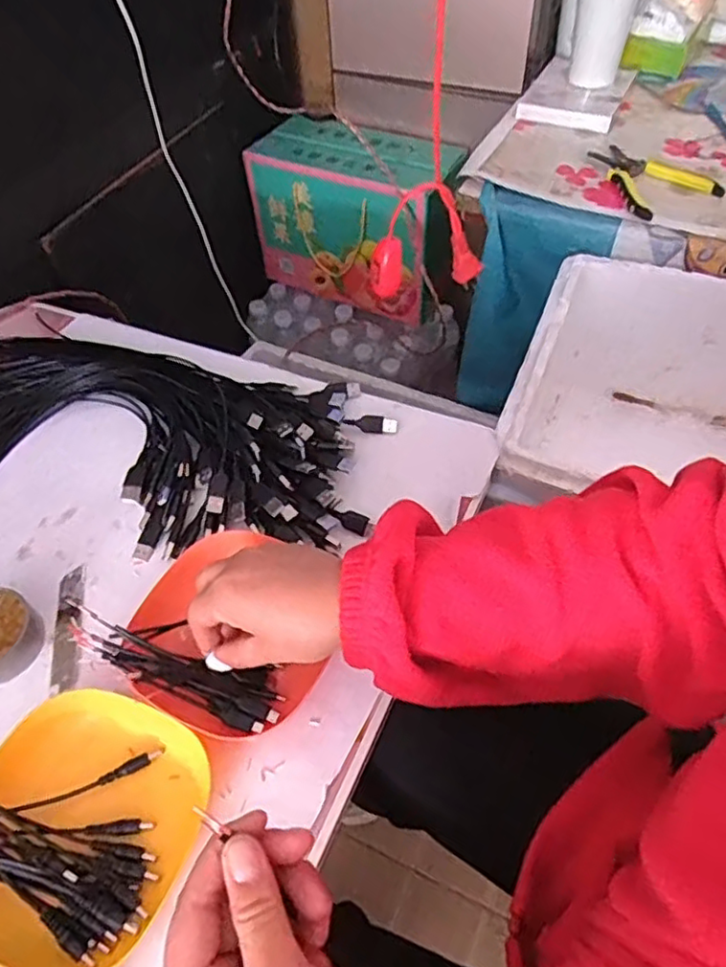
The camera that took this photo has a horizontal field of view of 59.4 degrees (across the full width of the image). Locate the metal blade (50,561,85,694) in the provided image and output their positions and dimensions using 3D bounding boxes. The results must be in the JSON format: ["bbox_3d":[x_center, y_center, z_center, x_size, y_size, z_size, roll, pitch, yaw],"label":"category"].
[{"bbox_3d":[-0.220,0.106,0.475,0.021,0.004,0.101,-9,52,-10],"label":"metal blade"}]

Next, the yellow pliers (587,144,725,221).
[{"bbox_3d":[0.354,-0.379,0.776,0.123,0.016,0.156,-14,54,-8],"label":"yellow pliers"}]

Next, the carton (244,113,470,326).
[{"bbox_3d":[-0.004,-0.461,1.099,0.339,0.252,0.171,24,58,19],"label":"carton"}]

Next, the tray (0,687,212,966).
[{"bbox_3d":[-0.169,0.199,0.379,0.130,0.023,0.141,15,55,13],"label":"tray"}]

